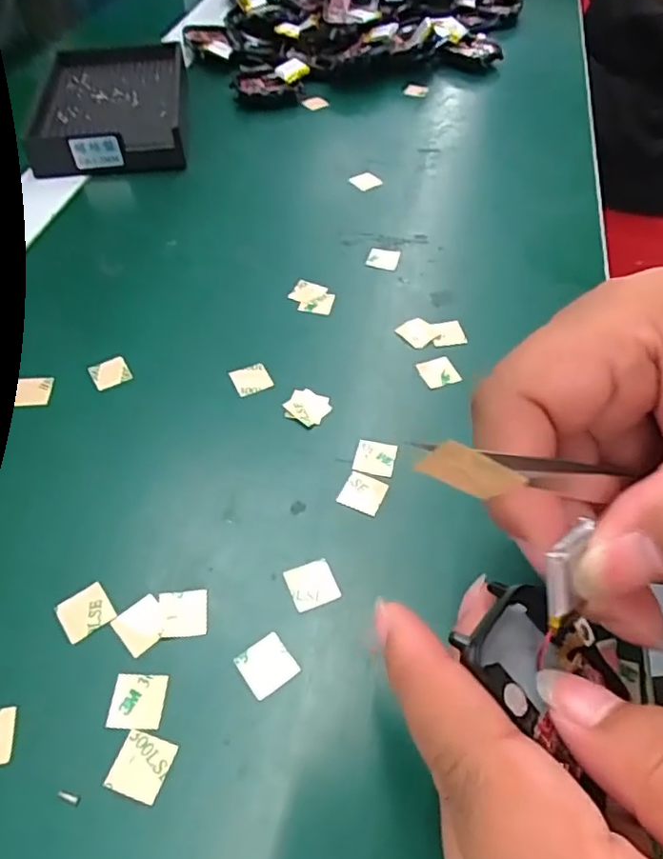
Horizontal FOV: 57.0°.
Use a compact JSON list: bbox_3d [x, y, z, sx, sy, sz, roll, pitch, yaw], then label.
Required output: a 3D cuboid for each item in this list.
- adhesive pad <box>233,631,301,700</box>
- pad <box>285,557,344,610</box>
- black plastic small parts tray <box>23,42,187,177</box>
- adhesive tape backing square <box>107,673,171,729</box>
[{"bbox_3d":[-0.020,0.072,0.188,0.015,0.004,0.016,-31,58,-23],"label":"adhesive pad"},{"bbox_3d":[-0.006,0.051,0.205,0.016,0.004,0.016,-17,53,-14],"label":"pad"},{"bbox_3d":[-0.146,-0.214,0.404,0.093,0.026,0.144,-7,52,-6],"label":"black plastic small parts tray"},{"bbox_3d":[-0.058,0.081,0.183,0.016,0.004,0.015,3,51,-2],"label":"adhesive tape backing square"}]

